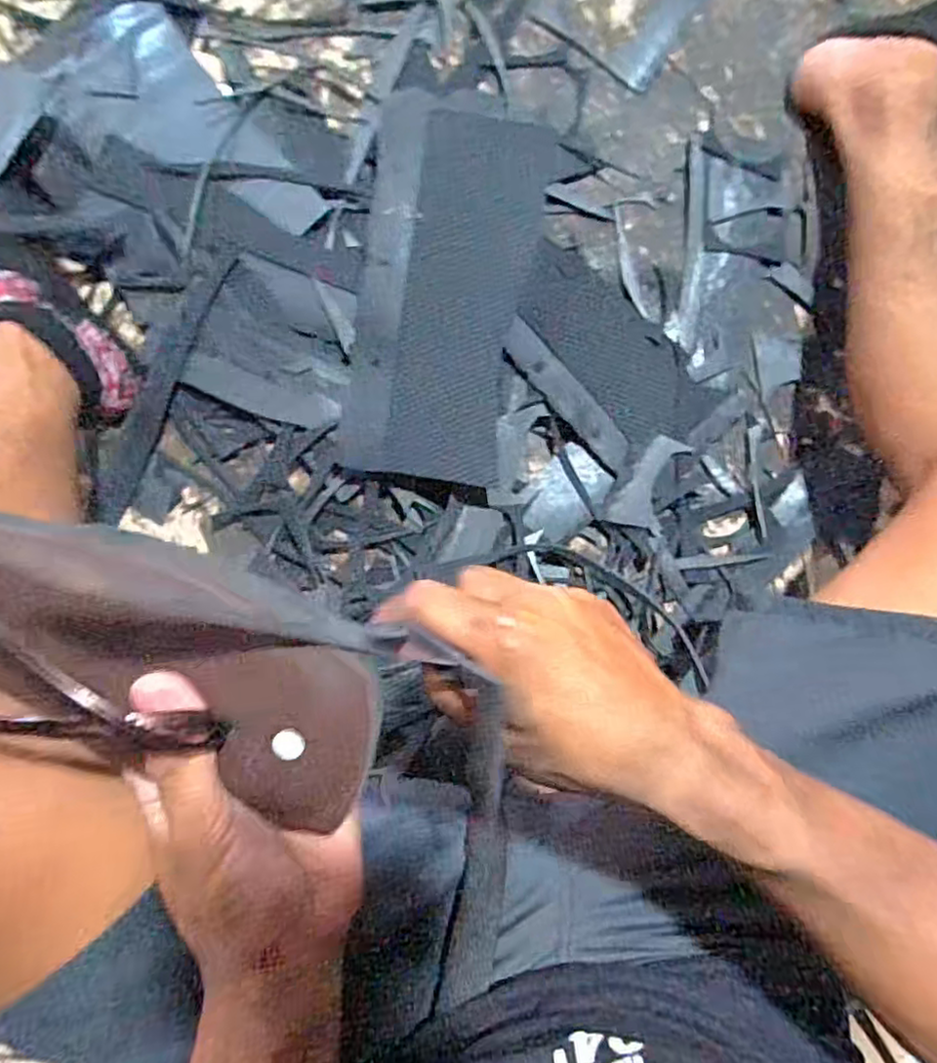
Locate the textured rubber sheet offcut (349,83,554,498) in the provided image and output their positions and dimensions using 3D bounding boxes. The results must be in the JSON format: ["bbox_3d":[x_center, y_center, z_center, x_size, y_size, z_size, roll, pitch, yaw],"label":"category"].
[{"bbox_3d":[-0.017,-0.190,0.526,0.135,0.041,0.297,8,90,1],"label":"textured rubber sheet offcut"}]

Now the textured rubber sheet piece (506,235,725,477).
[{"bbox_3d":[0.109,-0.141,0.543,0.111,0.028,0.186,-43,90,1],"label":"textured rubber sheet piece"}]

